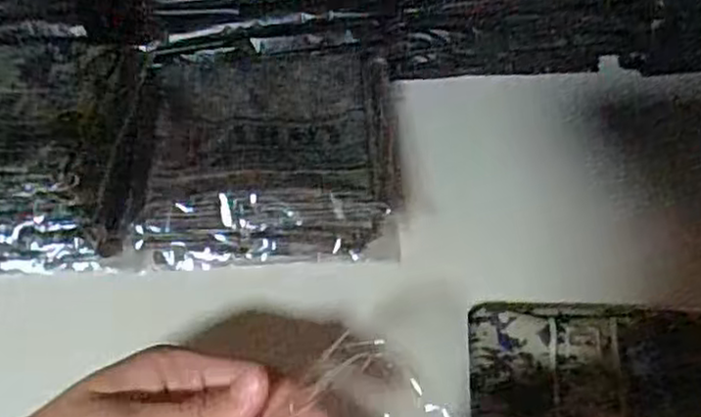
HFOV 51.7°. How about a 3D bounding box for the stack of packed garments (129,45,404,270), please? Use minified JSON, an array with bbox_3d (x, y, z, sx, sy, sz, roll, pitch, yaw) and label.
[{"bbox_3d":[-0.043,-0.031,0.414,0.144,0.064,0.135,-1,54,0],"label":"stack of packed garments"}]

